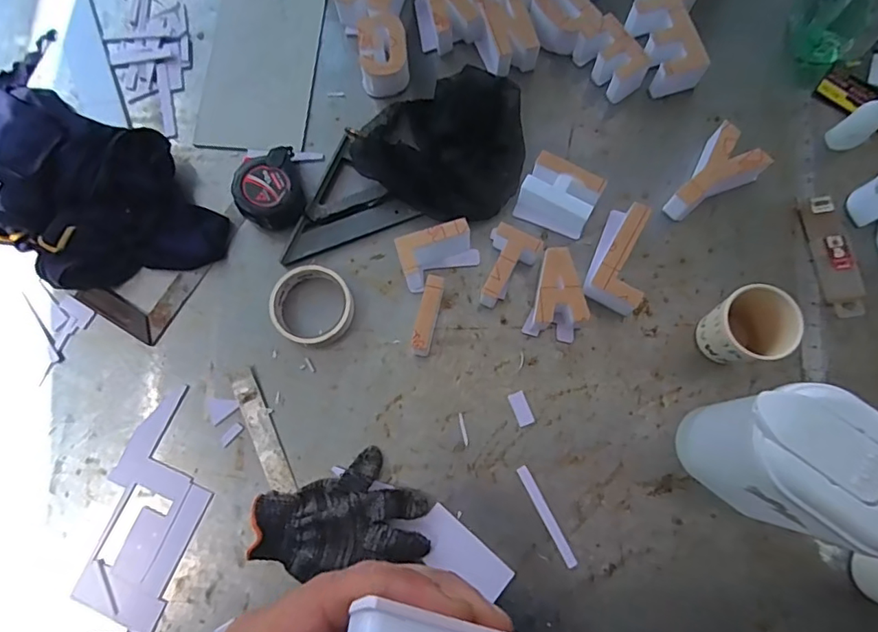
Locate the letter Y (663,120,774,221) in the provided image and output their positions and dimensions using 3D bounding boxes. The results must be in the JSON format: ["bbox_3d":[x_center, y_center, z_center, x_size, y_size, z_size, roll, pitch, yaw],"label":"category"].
[{"bbox_3d":[0.306,-0.158,0.610,0.116,0.049,0.068,-37,79,-7],"label":"letter Y"}]

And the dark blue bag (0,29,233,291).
[{"bbox_3d":[-0.451,-0.169,0.620,0.409,0.069,0.223,36,80,9],"label":"dark blue bag"}]

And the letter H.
[{"bbox_3d":[0.138,-0.137,0.611,0.082,0.046,0.066,24,78,7],"label":"letter H"}]

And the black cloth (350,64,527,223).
[{"bbox_3d":[0.018,-0.216,0.634,0.183,0.049,0.194,31,79,8],"label":"black cloth"}]

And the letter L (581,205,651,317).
[{"bbox_3d":[0.203,-0.062,0.591,0.057,0.046,0.121,21,78,6],"label":"letter L"}]

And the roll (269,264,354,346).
[{"bbox_3d":[-0.141,-0.011,0.596,0.088,0.027,0.086,0,77,1],"label":"roll"}]

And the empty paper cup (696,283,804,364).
[{"bbox_3d":[0.310,0.011,0.550,0.068,0.085,0.066,0,77,1],"label":"empty paper cup"}]

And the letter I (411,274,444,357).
[{"bbox_3d":[-0.012,0.000,0.583,0.018,0.047,0.081,15,77,5],"label":"letter I"}]

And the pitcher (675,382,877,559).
[{"bbox_3d":[0.307,0.130,0.473,0.159,0.188,0.095,36,80,9],"label":"pitcher"}]

